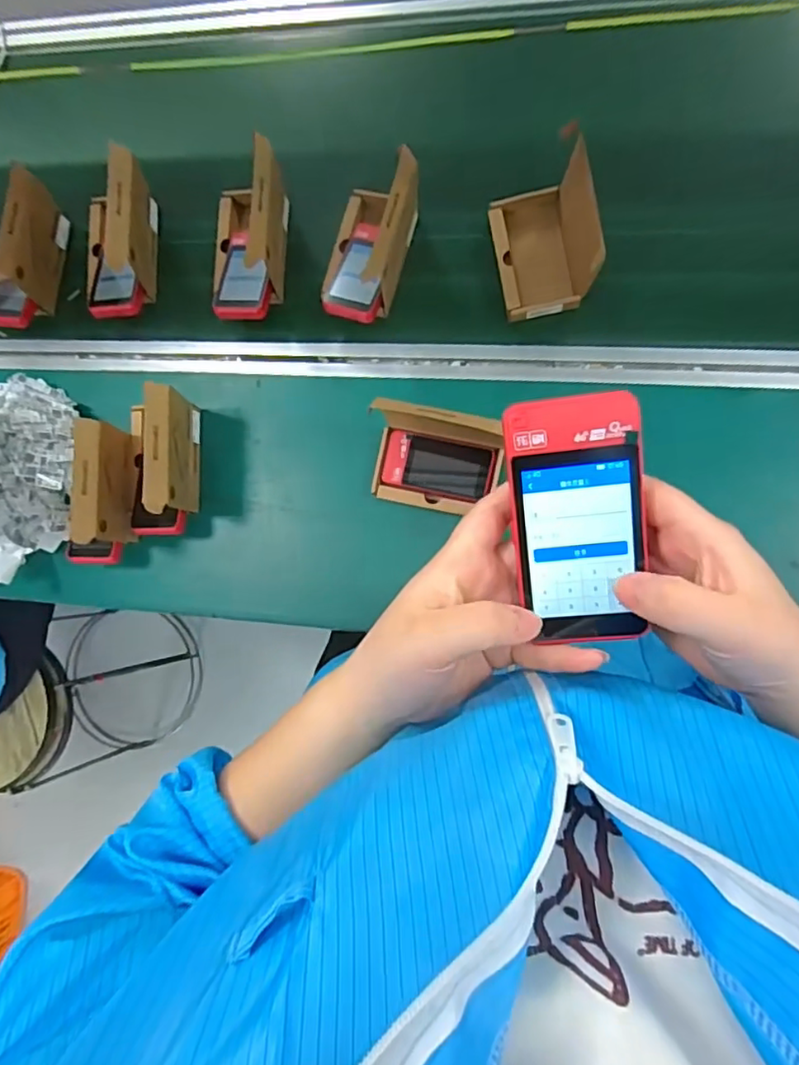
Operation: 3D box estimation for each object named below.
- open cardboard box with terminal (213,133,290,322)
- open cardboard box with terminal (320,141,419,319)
[{"bbox_3d":[-0.185,-0.340,0.709,0.100,0.115,0.169,3,88,10],"label":"open cardboard box with terminal"},{"bbox_3d":[-0.040,-0.332,0.683,0.099,0.111,0.161,18,91,11],"label":"open cardboard box with terminal"}]

